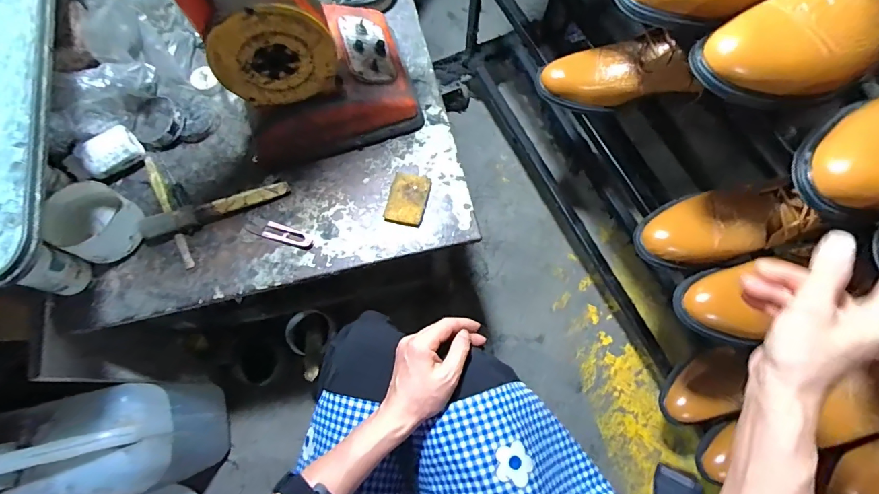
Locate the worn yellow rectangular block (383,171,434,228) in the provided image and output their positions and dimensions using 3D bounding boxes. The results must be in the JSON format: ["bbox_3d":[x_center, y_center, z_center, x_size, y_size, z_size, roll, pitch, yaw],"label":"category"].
[{"bbox_3d":[-0.043,-0.064,0.583,0.052,0.015,0.073,12,71,5],"label":"worn yellow rectangular block"}]

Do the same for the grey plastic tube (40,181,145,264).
[{"bbox_3d":[-0.428,-0.030,0.527,0.084,0.056,0.087,0,70,1],"label":"grey plastic tube"}]

